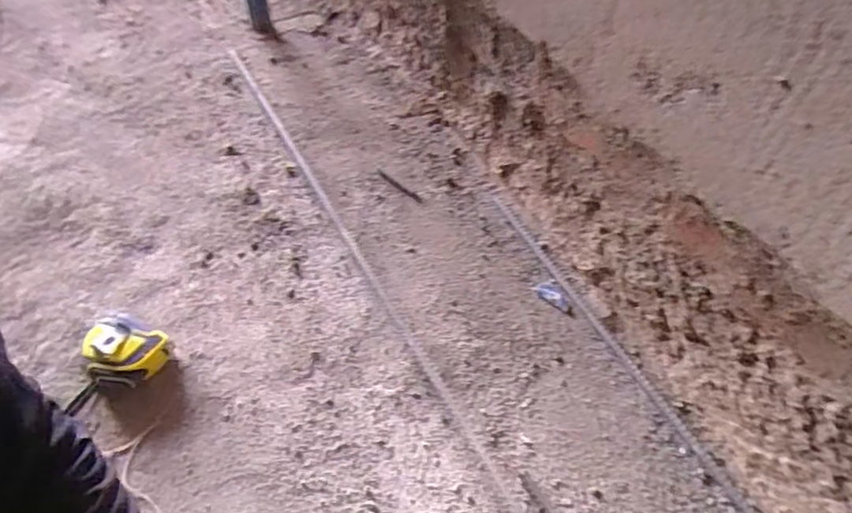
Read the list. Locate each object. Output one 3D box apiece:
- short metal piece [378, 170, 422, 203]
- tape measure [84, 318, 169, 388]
[{"bbox_3d":[-0.035,-0.094,0.797,0.078,0.006,0.010,36,57,24],"label":"short metal piece"},{"bbox_3d":[-0.307,0.099,0.605,0.074,0.041,0.069,2,51,-2],"label":"tape measure"}]

